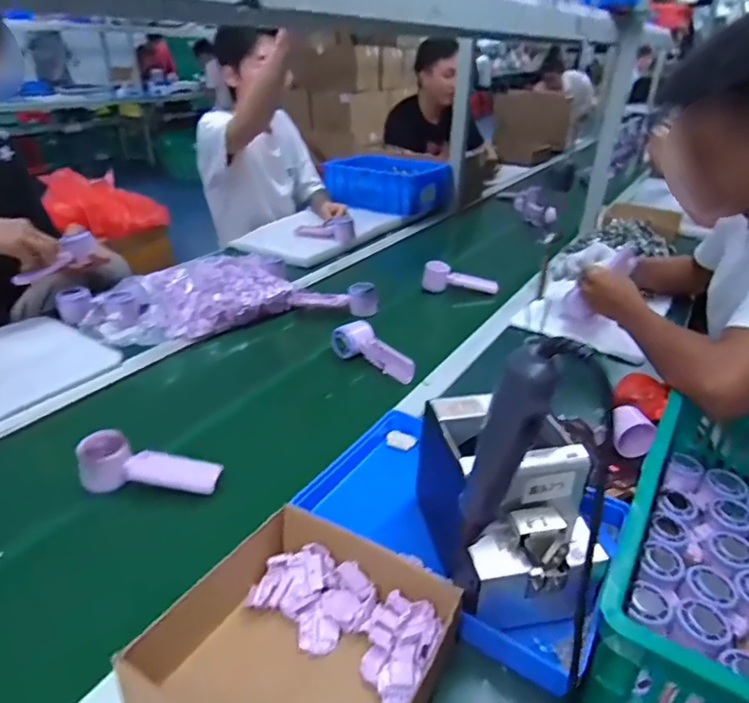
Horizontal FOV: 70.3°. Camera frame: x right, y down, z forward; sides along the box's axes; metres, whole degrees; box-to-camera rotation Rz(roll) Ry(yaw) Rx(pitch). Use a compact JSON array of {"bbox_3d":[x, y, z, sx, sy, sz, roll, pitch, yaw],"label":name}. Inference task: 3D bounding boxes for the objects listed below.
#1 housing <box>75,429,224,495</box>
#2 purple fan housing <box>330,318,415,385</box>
[{"bbox_3d":[-0.268,0.132,0.640,0.160,0.052,0.055,2,30,-1],"label":"housing"},{"bbox_3d":[0.004,-0.004,0.909,0.160,0.055,0.048,20,35,27],"label":"purple fan housing"}]

